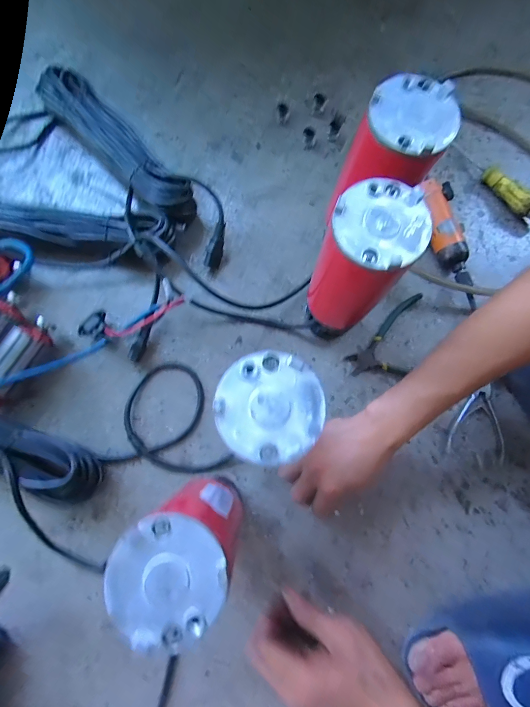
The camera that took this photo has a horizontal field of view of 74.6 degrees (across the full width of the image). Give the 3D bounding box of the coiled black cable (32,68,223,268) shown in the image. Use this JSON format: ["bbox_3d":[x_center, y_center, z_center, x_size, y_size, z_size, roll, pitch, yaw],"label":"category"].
[{"bbox_3d":[-0.197,-0.292,0.518,0.412,0.061,0.081,43,81,9],"label":"coiled black cable"}]

